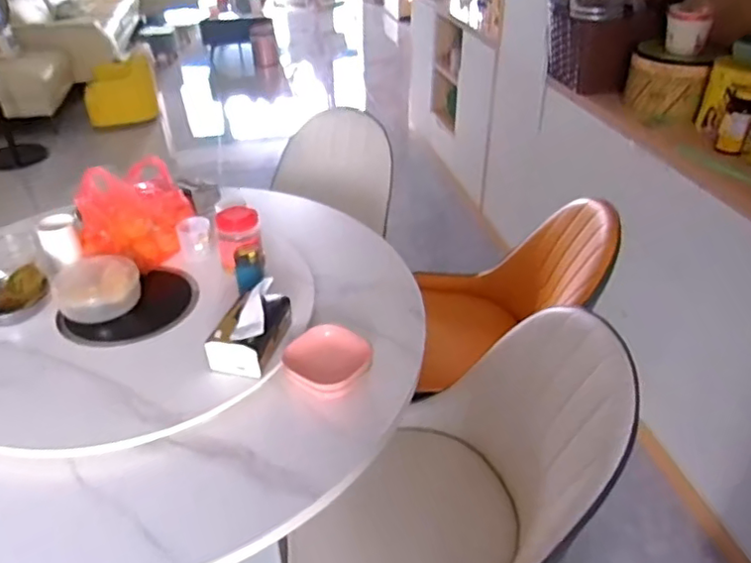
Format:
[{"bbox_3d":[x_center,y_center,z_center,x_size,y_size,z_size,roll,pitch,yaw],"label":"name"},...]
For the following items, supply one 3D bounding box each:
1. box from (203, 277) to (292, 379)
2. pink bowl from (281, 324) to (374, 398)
[{"bbox_3d":[-0.221,0.084,1.072,0.103,0.117,0.164,11,35,10],"label":"box"},{"bbox_3d":[-0.085,0.136,1.048,0.143,0.043,0.151,3,34,-2],"label":"pink bowl"}]

